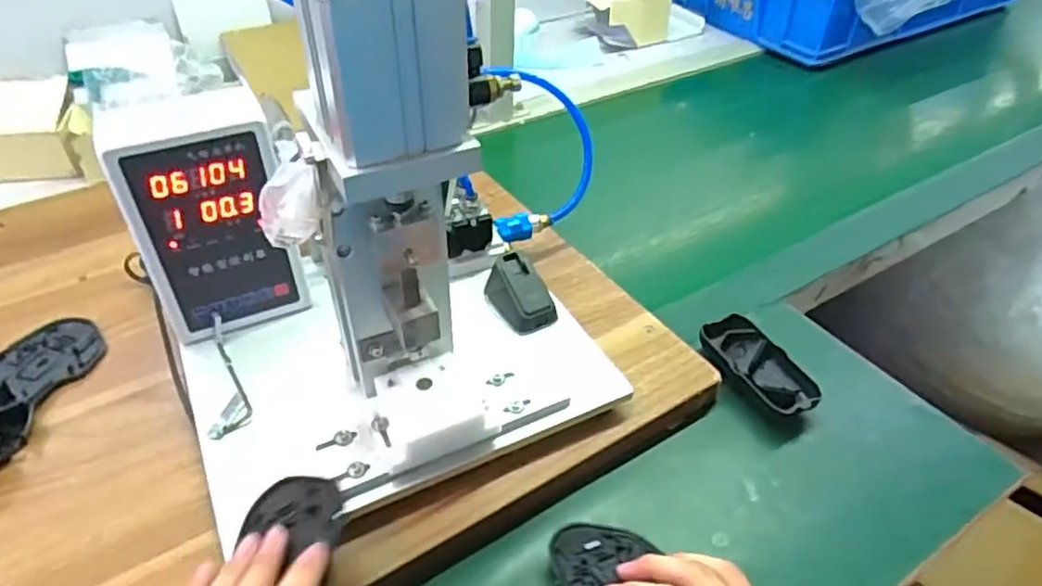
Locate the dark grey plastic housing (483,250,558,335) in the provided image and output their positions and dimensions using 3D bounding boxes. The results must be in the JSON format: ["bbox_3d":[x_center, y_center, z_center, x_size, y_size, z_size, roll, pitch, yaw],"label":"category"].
[{"bbox_3d":[-0.001,-0.002,0.587,0.040,0.035,0.067,-19,46,-22],"label":"dark grey plastic housing"}]

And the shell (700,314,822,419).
[{"bbox_3d":[0.205,0.067,0.600,0.054,0.028,0.106,-18,46,-21],"label":"shell"}]

